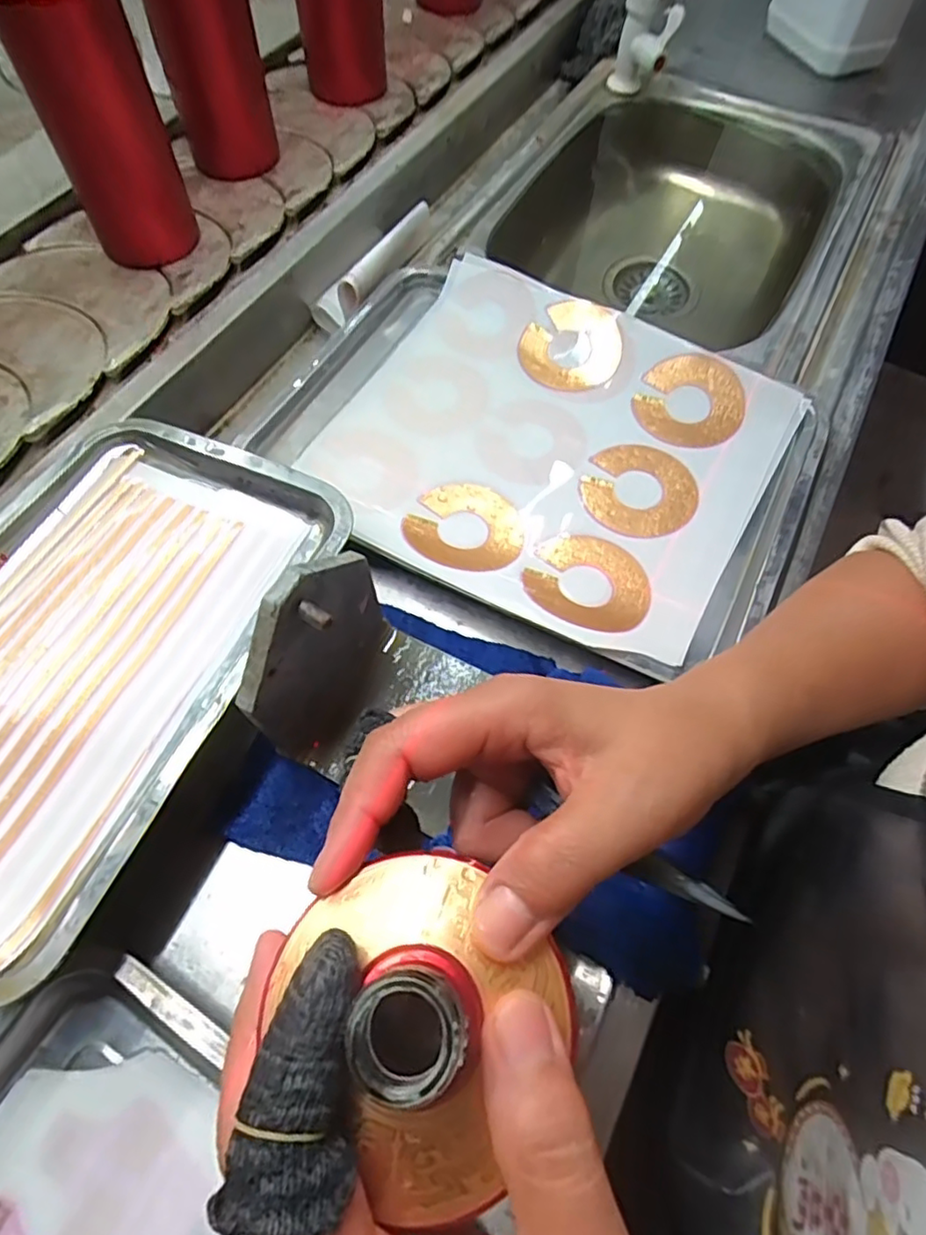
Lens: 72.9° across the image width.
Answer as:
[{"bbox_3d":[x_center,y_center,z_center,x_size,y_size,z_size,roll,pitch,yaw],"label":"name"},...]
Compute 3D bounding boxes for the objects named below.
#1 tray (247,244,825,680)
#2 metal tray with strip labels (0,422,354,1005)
[{"bbox_3d":[0.048,-0.137,0.461,0.375,0.027,0.281,29,66,10],"label":"tray"},{"bbox_3d":[-0.214,0.016,0.342,0.202,0.024,0.297,22,63,12],"label":"metal tray with strip labels"}]

